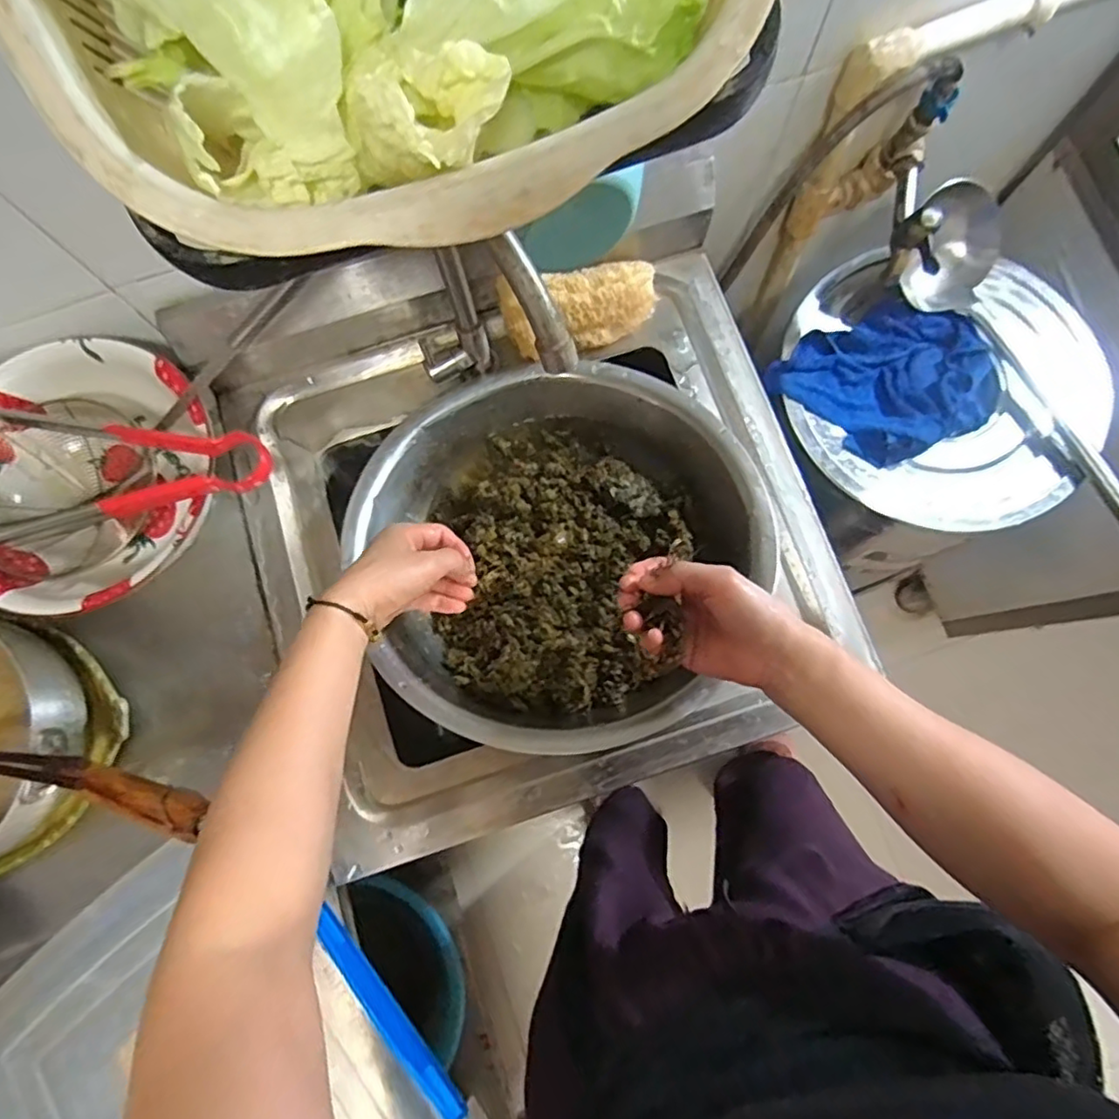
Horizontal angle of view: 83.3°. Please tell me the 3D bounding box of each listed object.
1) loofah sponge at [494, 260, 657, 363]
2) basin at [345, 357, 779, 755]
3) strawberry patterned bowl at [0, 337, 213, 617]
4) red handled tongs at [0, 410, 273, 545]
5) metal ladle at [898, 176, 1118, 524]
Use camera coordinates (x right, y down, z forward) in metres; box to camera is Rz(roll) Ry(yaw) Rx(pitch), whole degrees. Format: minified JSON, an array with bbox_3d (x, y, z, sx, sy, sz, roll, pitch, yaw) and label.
[{"bbox_3d":[0.035,-0.239,0.586,0.126,0.057,0.056,-20,79,-3],"label":"loofah sponge"},{"bbox_3d":[-0.002,-0.022,0.558,0.328,0.117,0.346,0,79,1],"label":"basin"},{"bbox_3d":[-0.397,-0.065,0.543,0.212,0.085,0.229,11,79,3],"label":"strawberry patterned bowl"},{"bbox_3d":[-0.375,-0.060,0.488,0.301,0.034,0.137,0,79,1],"label":"red handled tongs"},{"bbox_3d":[0.495,-0.140,0.615,0.101,0.064,0.513,-27,79,-4],"label":"metal ladle"}]

